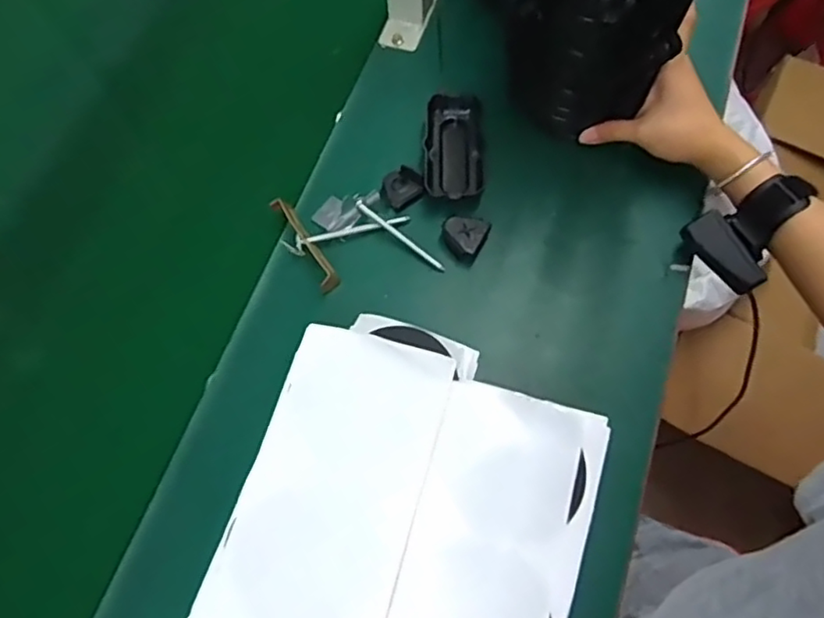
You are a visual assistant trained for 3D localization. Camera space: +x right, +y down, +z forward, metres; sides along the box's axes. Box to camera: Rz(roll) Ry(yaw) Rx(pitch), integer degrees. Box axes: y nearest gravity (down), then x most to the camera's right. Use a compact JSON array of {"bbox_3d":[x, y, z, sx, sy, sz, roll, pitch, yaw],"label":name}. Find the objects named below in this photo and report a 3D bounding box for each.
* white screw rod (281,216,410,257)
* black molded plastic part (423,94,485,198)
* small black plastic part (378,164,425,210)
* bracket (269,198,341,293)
[{"bbox_3d":[-0.058,-0.067,0.544,0.112,0.013,0.015,-10,66,-7],"label":"white screw rod"},{"bbox_3d":[0.038,-0.145,0.564,0.051,0.029,0.110,-1,65,-3],"label":"black molded plastic part"},{"bbox_3d":[-0.011,-0.111,0.562,0.040,0.013,0.033,-35,71,-17],"label":"small black plastic part"},{"bbox_3d":[-0.093,-0.056,0.545,0.020,0.023,0.101,-29,70,-15],"label":"bracket"}]

